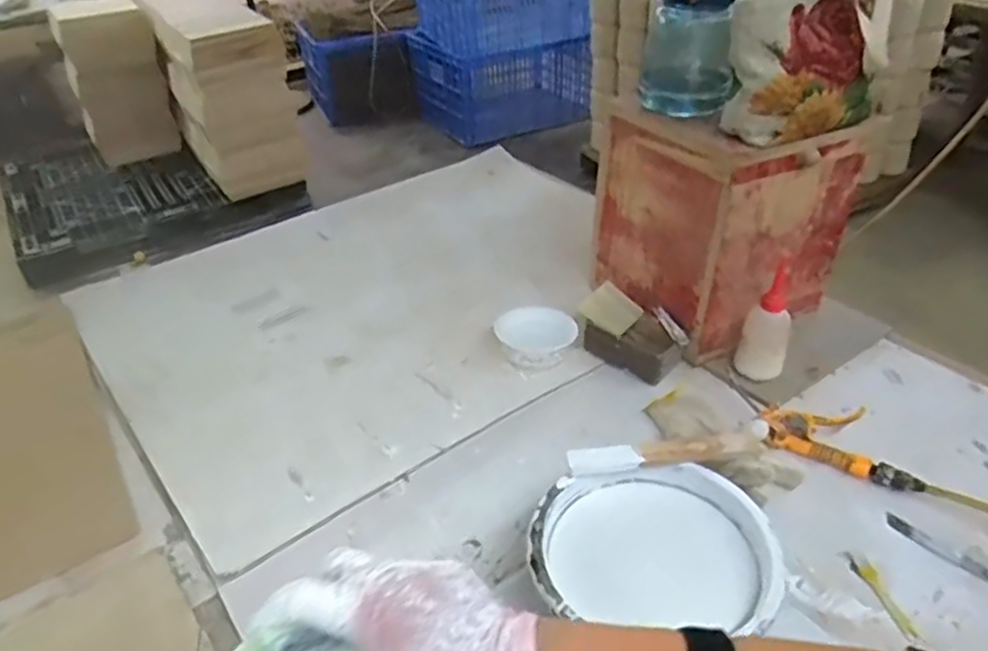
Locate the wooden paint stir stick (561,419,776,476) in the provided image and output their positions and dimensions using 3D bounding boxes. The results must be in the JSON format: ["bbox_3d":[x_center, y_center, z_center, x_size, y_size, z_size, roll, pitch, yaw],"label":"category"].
[{"bbox_3d":[0.183,0.130,0.728,0.212,0.017,0.033,-8,37,-7],"label":"wooden paint stir stick"}]

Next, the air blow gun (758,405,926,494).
[{"bbox_3d":[0.416,0.138,0.841,0.175,0.027,0.086,18,42,26],"label":"air blow gun"}]

